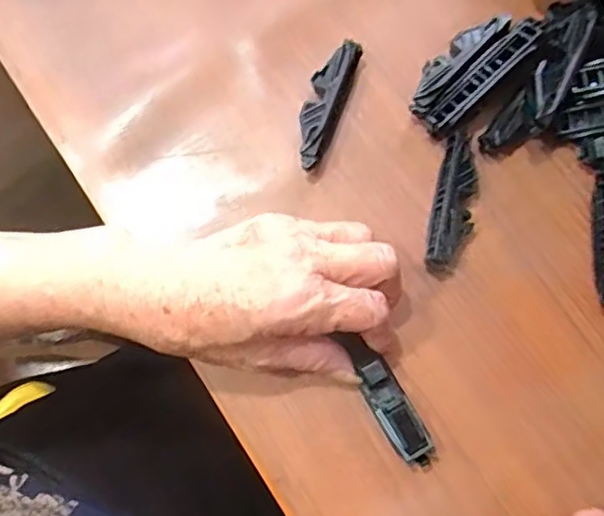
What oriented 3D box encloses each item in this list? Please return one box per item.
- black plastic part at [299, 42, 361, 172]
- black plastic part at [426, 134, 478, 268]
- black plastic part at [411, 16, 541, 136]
[{"bbox_3d":[0.012,-0.088,0.358,0.020,0.022,0.076,19,79,5],"label":"black plastic part"},{"bbox_3d":[0.084,-0.030,0.344,0.022,0.019,0.070,12,78,4],"label":"black plastic part"},{"bbox_3d":[0.096,-0.106,0.356,0.076,0.018,0.041,-46,66,5],"label":"black plastic part"}]

